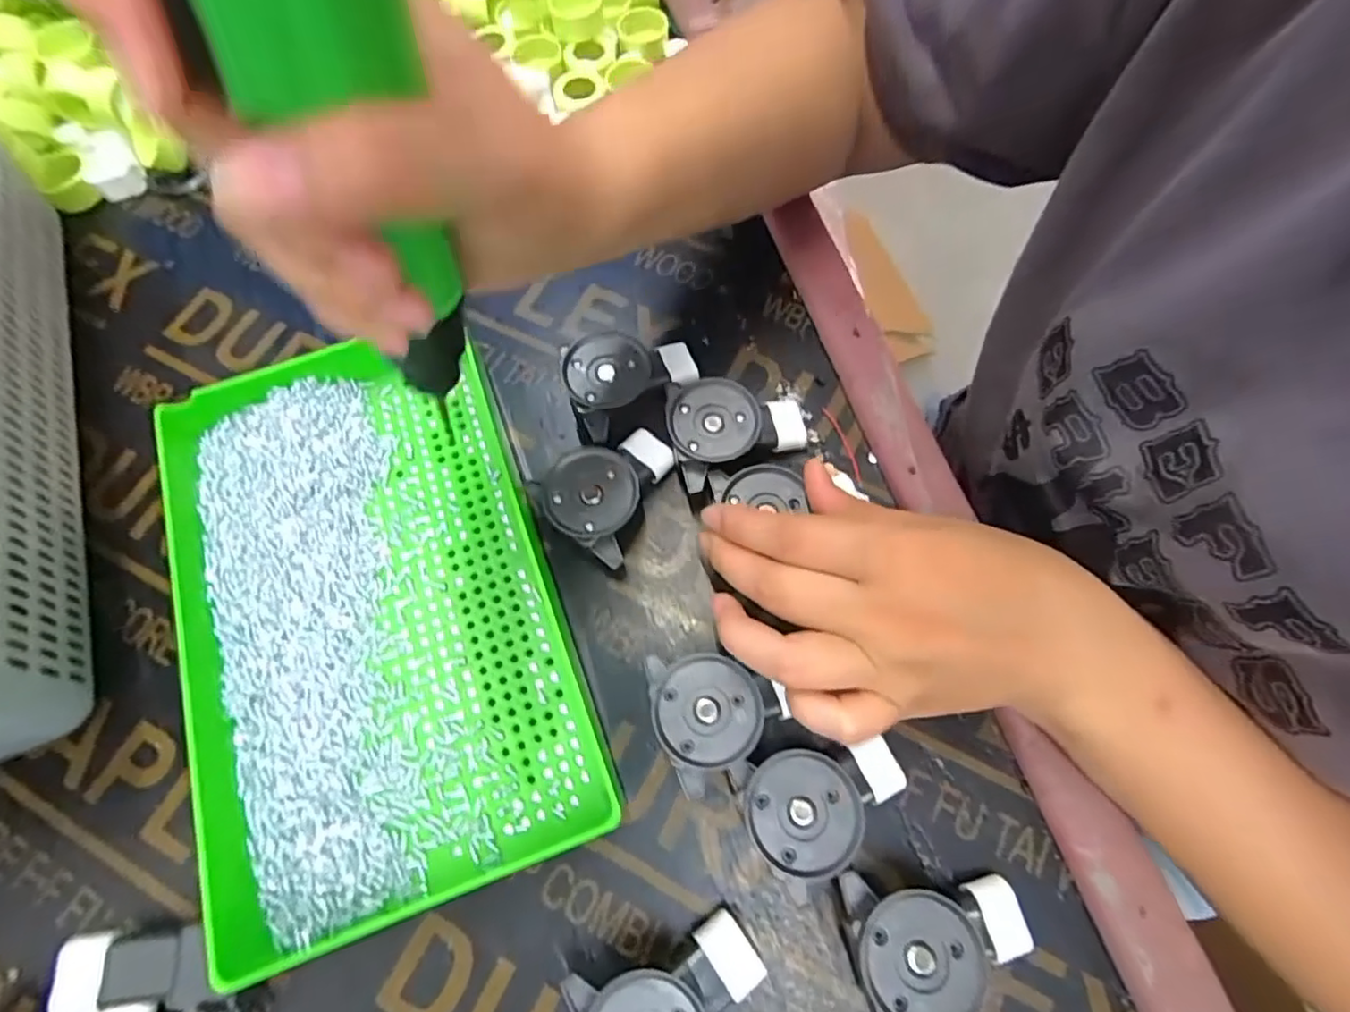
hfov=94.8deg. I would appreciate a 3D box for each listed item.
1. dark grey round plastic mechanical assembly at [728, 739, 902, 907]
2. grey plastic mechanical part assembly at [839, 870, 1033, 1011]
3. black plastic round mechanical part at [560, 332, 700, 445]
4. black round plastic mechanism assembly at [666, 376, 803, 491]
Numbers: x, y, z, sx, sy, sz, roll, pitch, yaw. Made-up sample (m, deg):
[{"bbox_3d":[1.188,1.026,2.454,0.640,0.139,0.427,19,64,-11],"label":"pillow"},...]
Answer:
[{"bbox_3d":[0.058,0.115,0.245,0.065,0.027,0.044,-19,70,-5],"label":"dark grey round plastic mechanical assembly"},{"bbox_3d":[0.096,0.156,0.226,0.067,0.028,0.045,-14,70,-3],"label":"grey plastic mechanical part assembly"},{"bbox_3d":[-0.023,-0.065,0.315,0.065,0.023,0.048,-30,72,-9],"label":"black plastic round mechanical part"},{"bbox_3d":[0.029,-0.038,0.302,0.066,0.025,0.049,-15,70,-4],"label":"black round plastic mechanism assembly"}]

